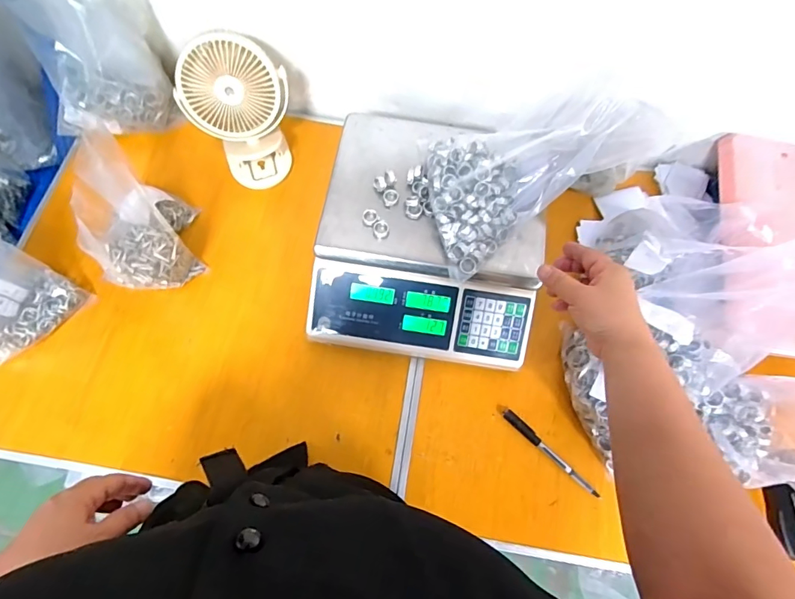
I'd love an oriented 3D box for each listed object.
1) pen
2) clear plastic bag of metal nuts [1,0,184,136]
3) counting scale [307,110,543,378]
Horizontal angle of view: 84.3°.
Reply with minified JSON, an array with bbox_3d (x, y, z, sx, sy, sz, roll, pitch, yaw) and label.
[{"bbox_3d":[0.198,0.197,0.567,0.145,0.013,0.014,42,73,13],"label":"pen"},{"bbox_3d":[-0.439,-0.360,0.632,0.165,0.250,0.151,9,69,1],"label":"clear plastic bag of metal nuts"},{"bbox_3d":[0.044,-0.084,0.607,0.283,0.128,0.314,9,69,1],"label":"counting scale"}]

